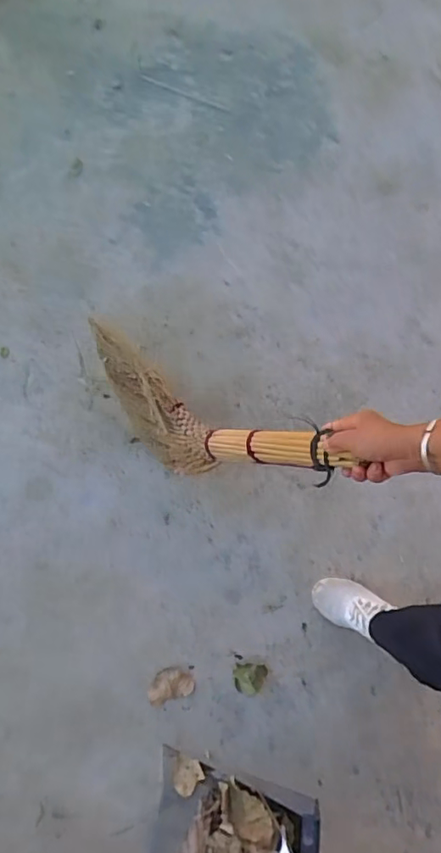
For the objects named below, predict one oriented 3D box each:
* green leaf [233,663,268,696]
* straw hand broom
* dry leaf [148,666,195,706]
[{"bbox_3d":[0.058,0.499,1.038,0.066,0.033,0.060,4,75,0],"label":"green leaf"},{"bbox_3d":[-0.027,-0.004,0.876,0.583,0.196,0.135,21,71,45],"label":"straw hand broom"},{"bbox_3d":[-0.100,0.511,1.043,0.091,0.011,0.060,-14,76,-5],"label":"dry leaf"}]

